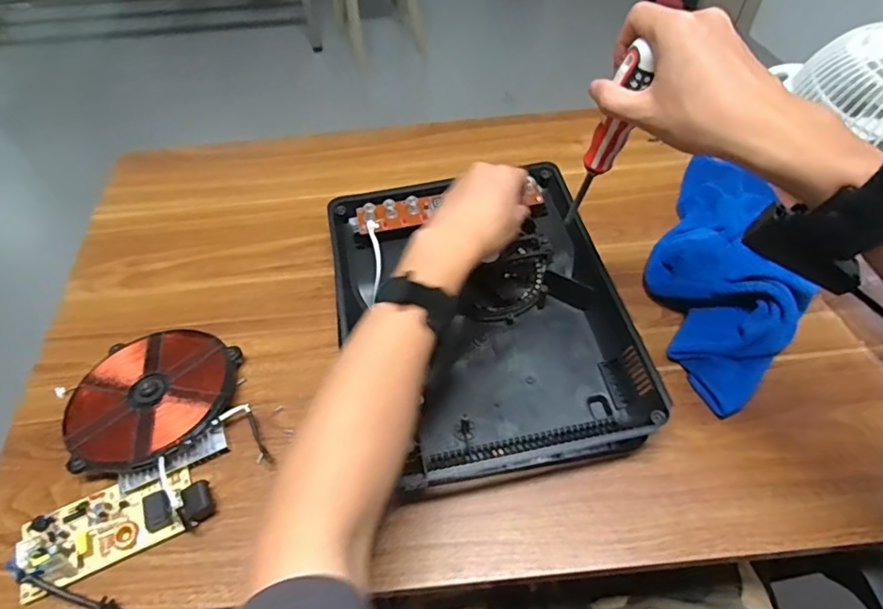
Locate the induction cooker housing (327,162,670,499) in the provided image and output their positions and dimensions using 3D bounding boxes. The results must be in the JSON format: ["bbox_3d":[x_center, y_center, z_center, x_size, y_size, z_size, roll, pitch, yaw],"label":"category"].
[{"bbox_3d":[0.036,0.005,0.556,0.271,0.059,0.322,-11,56,-4],"label":"induction cooker housing"}]

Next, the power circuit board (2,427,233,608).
[{"bbox_3d":[-0.276,0.178,0.471,0.182,0.043,0.074,-23,57,-12],"label":"power circuit board"}]

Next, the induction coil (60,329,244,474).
[{"bbox_3d":[-0.281,0.086,0.534,0.156,0.023,0.153,-3,45,3],"label":"induction coil"}]

